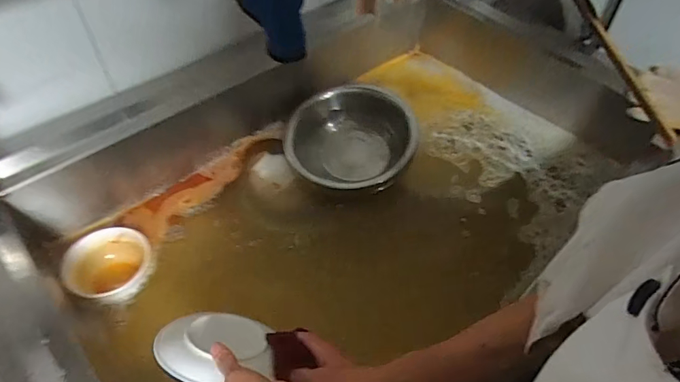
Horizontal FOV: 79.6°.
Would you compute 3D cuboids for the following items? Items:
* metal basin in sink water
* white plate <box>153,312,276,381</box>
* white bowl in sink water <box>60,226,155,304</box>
[{"bbox_3d":[0.021,-0.091,0.835,0.254,0.131,0.230,-5,52,-9],"label":"metal basin in sink water"},{"bbox_3d":[-0.144,0.184,0.481,0.131,0.020,0.114,7,16,-27],"label":"white plate"},{"bbox_3d":[-0.382,0.129,0.689,0.135,0.069,0.126,3,52,-3],"label":"white bowl in sink water"}]

